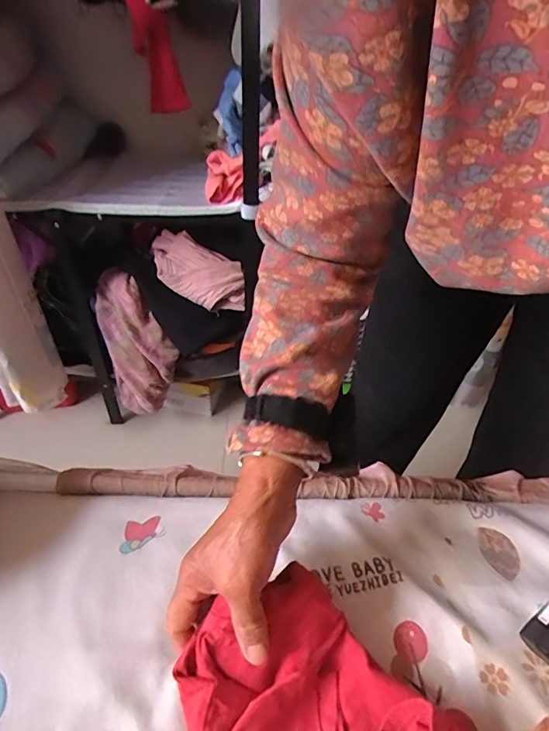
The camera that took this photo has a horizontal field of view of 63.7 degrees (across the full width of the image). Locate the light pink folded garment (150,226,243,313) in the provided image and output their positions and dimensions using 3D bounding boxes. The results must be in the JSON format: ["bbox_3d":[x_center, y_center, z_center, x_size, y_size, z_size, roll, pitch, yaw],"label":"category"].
[{"bbox_3d":[-0.173,-0.210,0.986,0.250,0.050,0.126,27,83,6],"label":"light pink folded garment"}]

